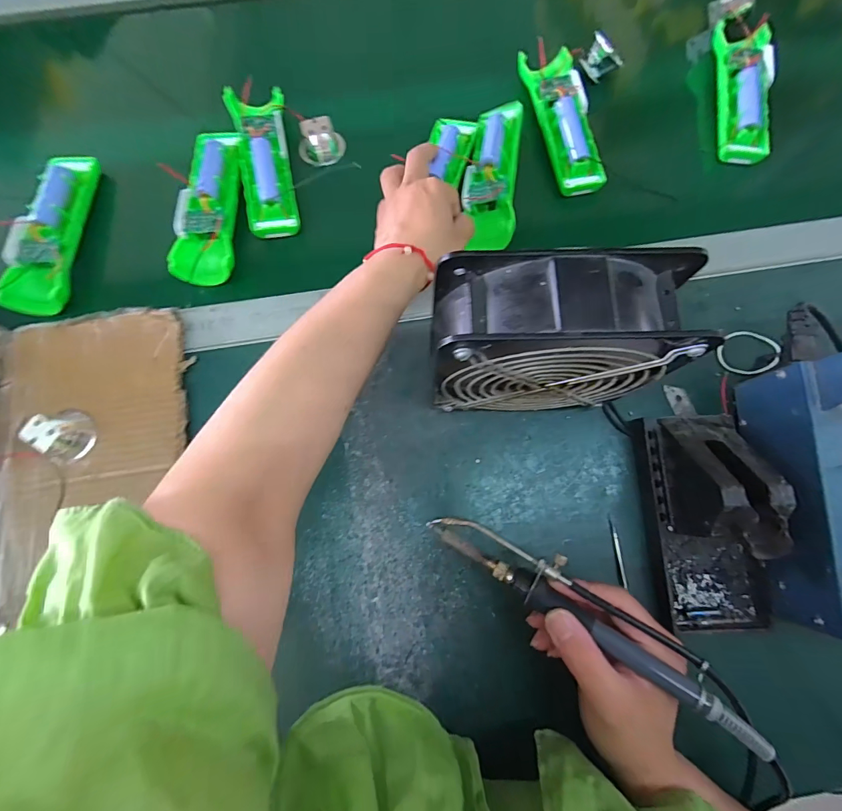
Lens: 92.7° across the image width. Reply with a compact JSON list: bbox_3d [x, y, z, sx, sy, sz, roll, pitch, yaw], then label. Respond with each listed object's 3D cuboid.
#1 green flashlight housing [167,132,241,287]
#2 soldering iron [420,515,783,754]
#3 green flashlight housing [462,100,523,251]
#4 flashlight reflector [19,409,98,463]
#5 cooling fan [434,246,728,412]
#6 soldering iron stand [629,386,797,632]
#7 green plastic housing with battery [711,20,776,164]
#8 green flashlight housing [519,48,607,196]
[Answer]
[{"bbox_3d":[-0.198,-0.190,0.375,0.052,0.018,0.167,-1,76,0],"label":"green flashlight housing"},{"bbox_3d":[0.101,0.127,0.258,0.213,0.024,0.032,29,78,23],"label":"soldering iron"},{"bbox_3d":[0.068,-0.224,0.377,0.047,0.020,0.170,8,77,2],"label":"green flashlight housing"},{"bbox_3d":[-0.284,0.022,0.317,0.034,0.027,0.040,12,77,3],"label":"flashlight reflector"},{"bbox_3d":[0.081,-0.038,0.280,0.153,0.150,0.064,-3,76,0],"label":"cooling fan"},{"bbox_3d":[0.217,0.071,0.296,0.078,0.070,0.185,-3,76,0],"label":"soldering iron stand"},{"bbox_3d":[0.343,-0.334,0.421,0.054,0.021,0.179,6,76,2],"label":"green plastic housing with battery"},{"bbox_3d":[0.143,-0.293,0.409,0.056,0.021,0.166,-8,76,-2],"label":"green flashlight housing"}]

